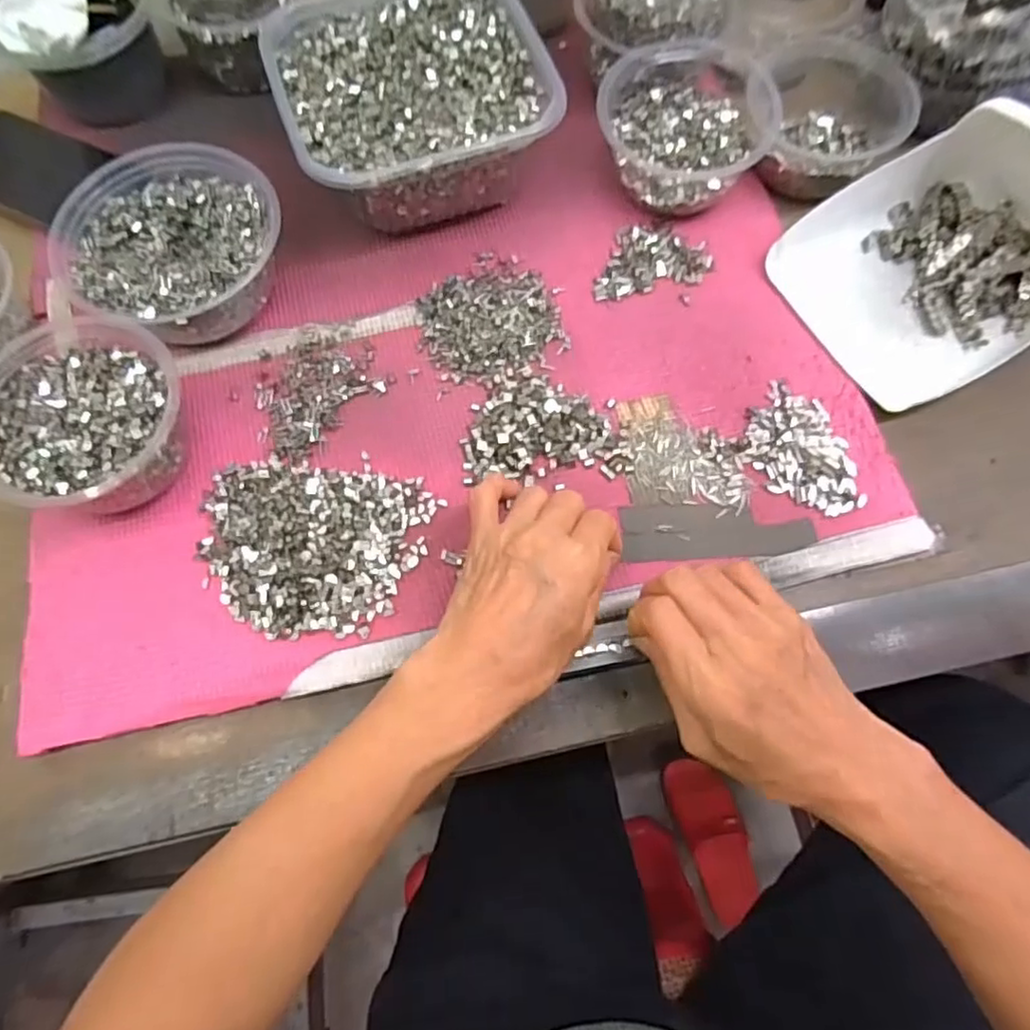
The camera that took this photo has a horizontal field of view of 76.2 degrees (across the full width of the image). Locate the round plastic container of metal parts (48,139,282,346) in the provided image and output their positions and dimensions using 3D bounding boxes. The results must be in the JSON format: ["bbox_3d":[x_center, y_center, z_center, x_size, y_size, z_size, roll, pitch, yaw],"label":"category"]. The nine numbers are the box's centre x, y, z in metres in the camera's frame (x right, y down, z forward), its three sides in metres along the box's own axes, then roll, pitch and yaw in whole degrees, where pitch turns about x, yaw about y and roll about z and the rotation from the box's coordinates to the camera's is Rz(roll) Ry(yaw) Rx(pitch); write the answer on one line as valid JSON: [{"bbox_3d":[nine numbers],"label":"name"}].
[{"bbox_3d":[-0.224,-0.176,0.431,0.130,0.055,0.141,0,69,0],"label":"round plastic container of metal parts"}]

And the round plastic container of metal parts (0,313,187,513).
[{"bbox_3d":[-0.247,-0.053,0.387,0.112,0.059,0.111,0,69,0],"label":"round plastic container of metal parts"}]

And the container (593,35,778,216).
[{"bbox_3d":[0.117,-0.272,0.459,0.115,0.065,0.108,0,69,0],"label":"container"}]

